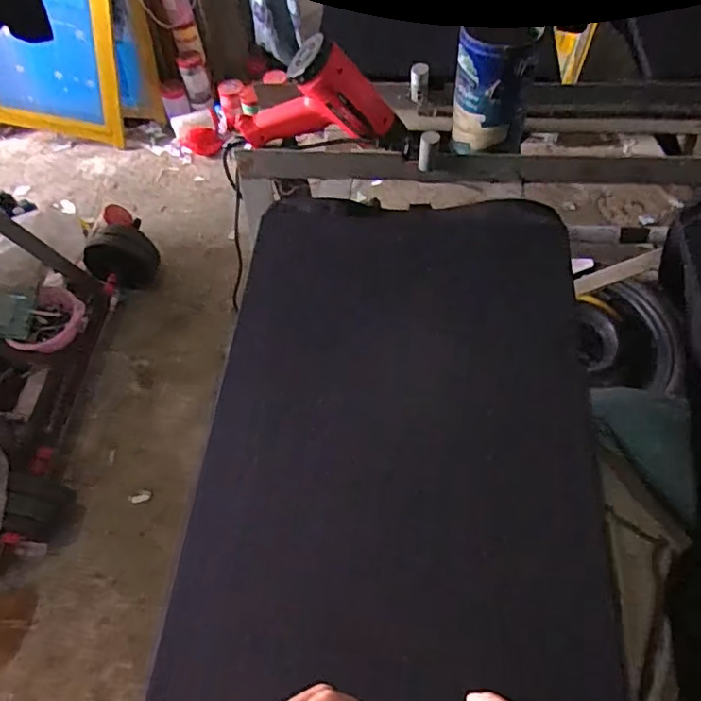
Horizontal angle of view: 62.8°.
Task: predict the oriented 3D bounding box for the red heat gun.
[{"bbox_3d":[-0.037,-0.354,0.802,0.255,0.151,0.078,12,60,11],"label":"red heat gun"}]

